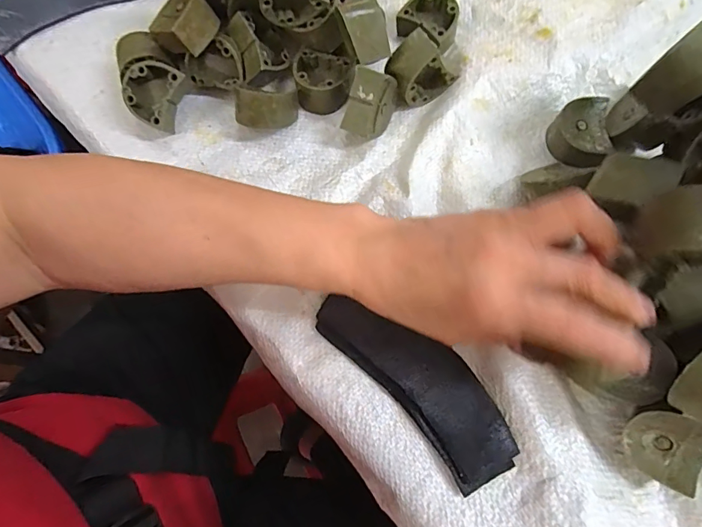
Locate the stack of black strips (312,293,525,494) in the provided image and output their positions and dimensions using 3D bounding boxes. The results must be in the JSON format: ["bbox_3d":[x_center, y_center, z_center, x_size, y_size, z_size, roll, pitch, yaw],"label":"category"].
[{"bbox_3d":[0.042,0.071,0.280,0.050,0.014,0.142,-41,75,-10],"label":"stack of black strips"}]

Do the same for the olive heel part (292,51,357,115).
[{"bbox_3d":[-0.020,-0.144,0.347,0.045,0.027,0.037,-2,72,1],"label":"olive heel part"}]

